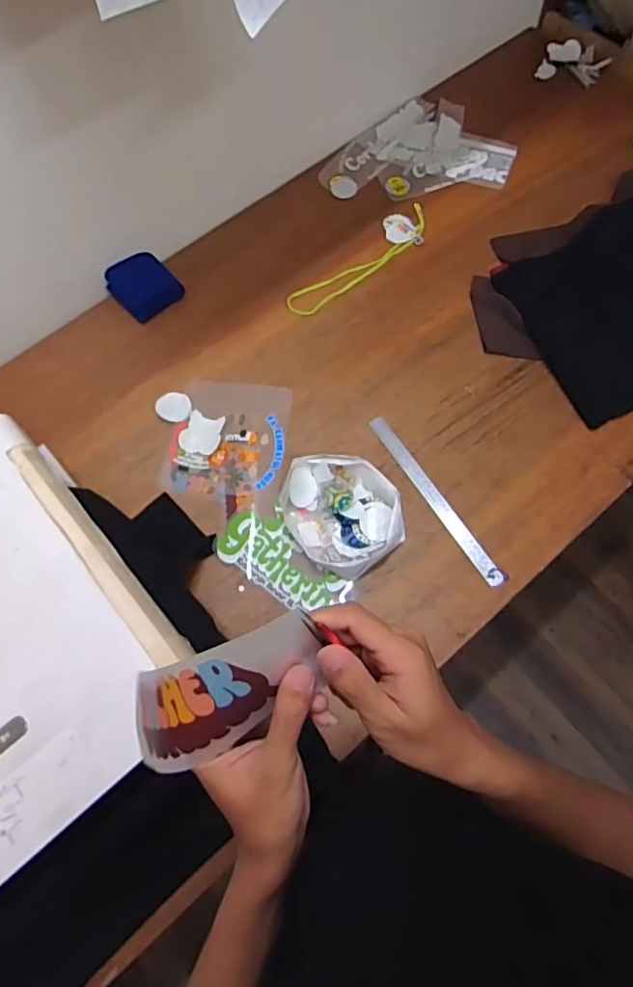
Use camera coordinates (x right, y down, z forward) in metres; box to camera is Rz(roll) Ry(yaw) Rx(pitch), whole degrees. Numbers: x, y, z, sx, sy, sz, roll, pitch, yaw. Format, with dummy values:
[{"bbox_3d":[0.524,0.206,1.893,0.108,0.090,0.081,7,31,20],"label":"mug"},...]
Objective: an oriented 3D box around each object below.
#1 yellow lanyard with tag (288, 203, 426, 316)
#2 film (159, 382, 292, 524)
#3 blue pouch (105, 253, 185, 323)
[{"bbox_3d":[0.087,-0.459,1.082,0.354,0.008,0.091,-37,72,-12],"label":"yellow lanyard with tag"},{"bbox_3d":[-0.146,-0.084,0.943,0.196,0.006,0.242,9,69,5],"label":"film"},{"bbox_3d":[-0.331,-0.401,1.064,0.112,0.035,0.118,-38,72,-12],"label":"blue pouch"}]

